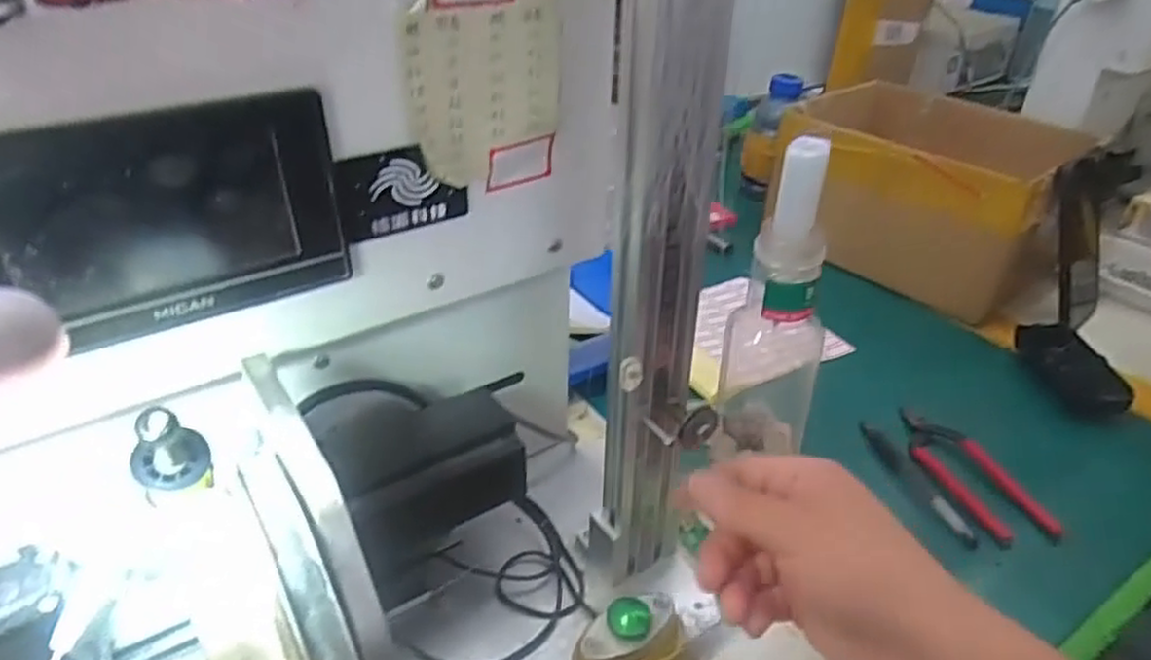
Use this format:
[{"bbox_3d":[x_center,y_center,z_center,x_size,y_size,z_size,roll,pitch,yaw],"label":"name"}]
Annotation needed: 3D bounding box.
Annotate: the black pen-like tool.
[{"bbox_3d":[0.248,0.108,0.534,0.015,0.015,0.129,-6,35,-11],"label":"black pen-like tool"}]

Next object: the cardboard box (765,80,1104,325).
[{"bbox_3d":[0.367,-0.149,0.788,0.167,0.144,0.271,-23,41,-31],"label":"cardboard box"}]

